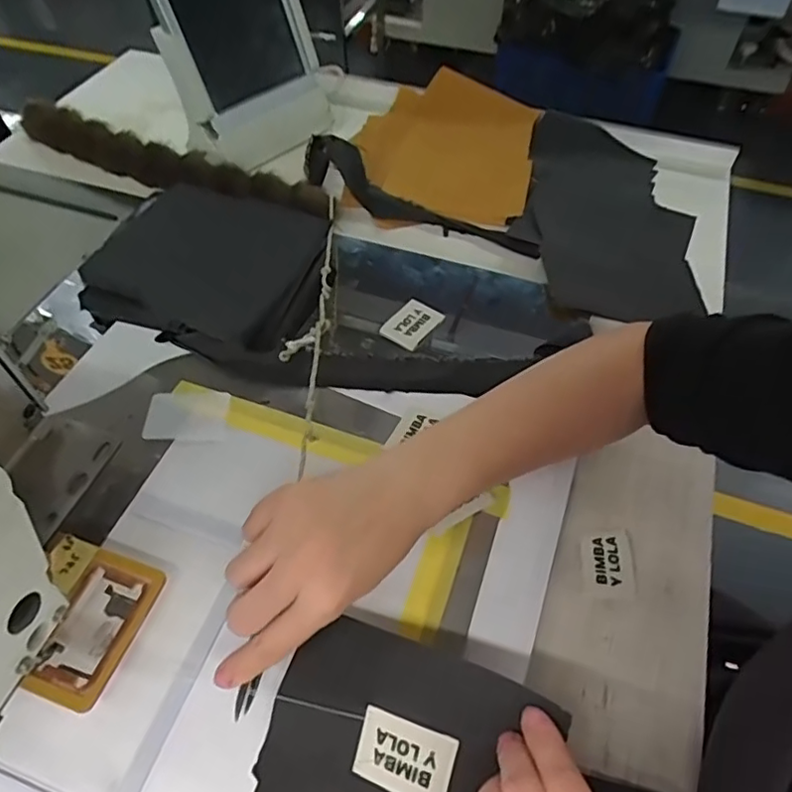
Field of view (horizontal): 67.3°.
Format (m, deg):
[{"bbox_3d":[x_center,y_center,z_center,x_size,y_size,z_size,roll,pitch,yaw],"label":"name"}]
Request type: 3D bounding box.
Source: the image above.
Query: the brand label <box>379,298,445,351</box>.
[{"bbox_3d":[0.014,-0.062,0.508,0.037,0.006,0.047,30,65,16],"label":"brand label"}]

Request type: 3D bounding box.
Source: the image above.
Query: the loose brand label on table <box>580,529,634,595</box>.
[{"bbox_3d":[0.142,0.111,0.404,0.034,0.004,0.043,6,64,4],"label":"loose brand label on table"}]

